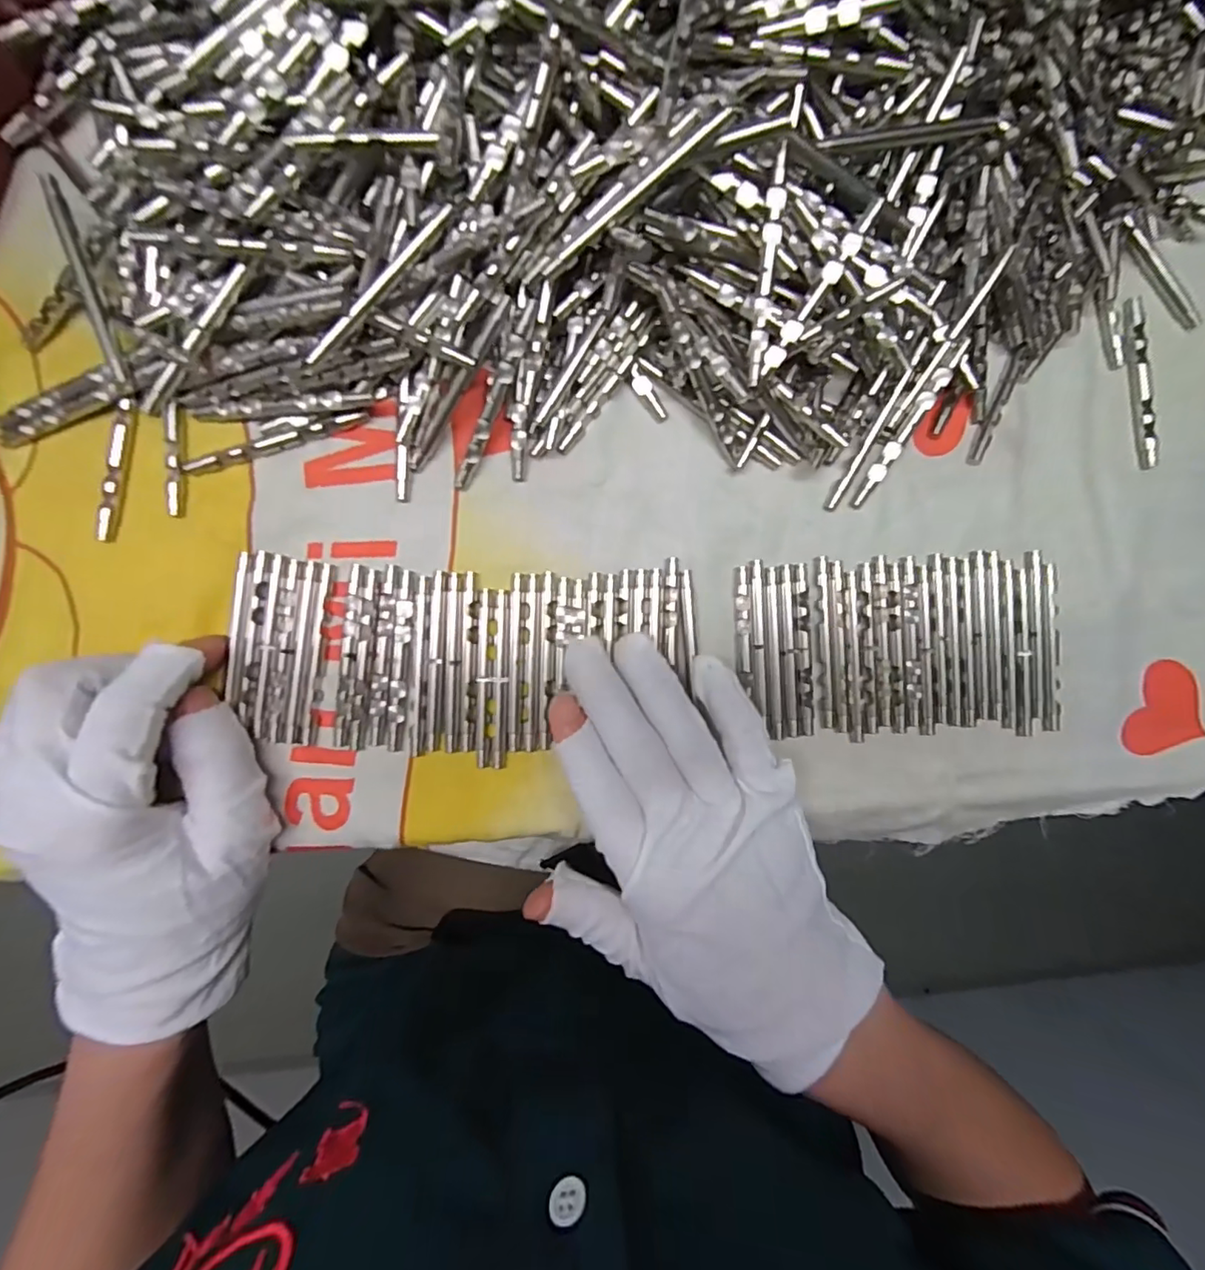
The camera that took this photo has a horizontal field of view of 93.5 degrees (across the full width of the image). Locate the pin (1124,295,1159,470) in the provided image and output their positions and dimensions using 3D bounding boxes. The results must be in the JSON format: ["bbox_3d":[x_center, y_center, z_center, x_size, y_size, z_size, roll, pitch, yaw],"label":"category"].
[{"bbox_3d":[0.219,-0.102,0.231,0.007,0.004,0.067,-9,94,-5],"label":"pin"}]

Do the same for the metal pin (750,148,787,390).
[{"bbox_3d":[0.054,-0.118,0.185,0.006,0.004,0.066,2,109,-4],"label":"metal pin"}]

